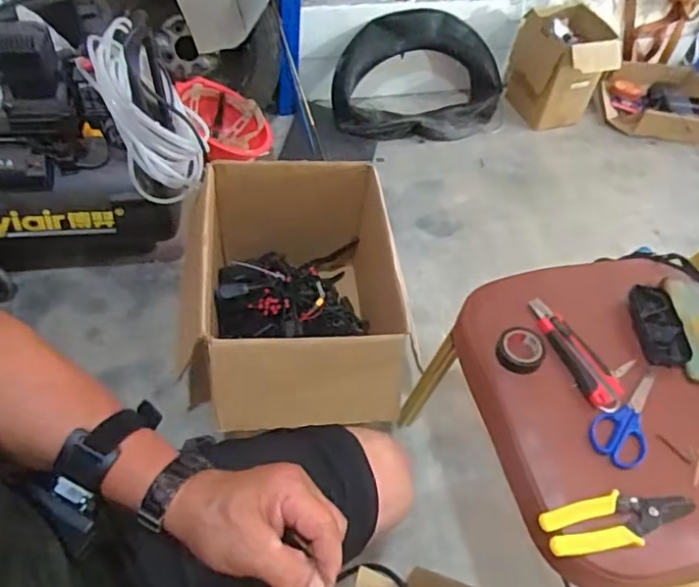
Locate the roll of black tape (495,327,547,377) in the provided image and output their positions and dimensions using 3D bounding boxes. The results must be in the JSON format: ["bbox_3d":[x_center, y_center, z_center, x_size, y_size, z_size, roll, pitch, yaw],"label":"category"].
[{"bbox_3d":[0.202,0.065,0.681,0.056,0.018,0.061,4,53,-5],"label":"roll of black tape"}]

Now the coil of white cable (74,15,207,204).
[{"bbox_3d":[-0.366,-0.338,1.072,0.182,0.223,0.242,-16,57,-18],"label":"coil of white cable"}]

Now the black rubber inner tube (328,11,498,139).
[{"bbox_3d":[0.208,-0.604,1.635,0.502,0.259,0.219,-3,54,-10],"label":"black rubber inner tube"}]

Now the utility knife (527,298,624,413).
[{"bbox_3d":[0.265,0.068,0.689,0.038,0.015,0.157,-16,57,-19],"label":"utility knife"}]

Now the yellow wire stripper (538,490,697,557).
[{"bbox_3d":[0.270,0.225,0.575,0.162,0.007,0.049,-3,53,-9],"label":"yellow wire stripper"}]

